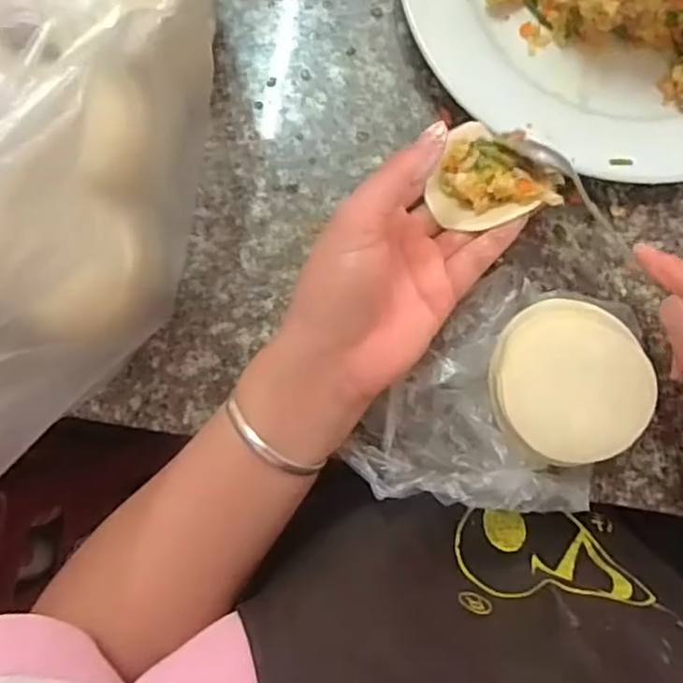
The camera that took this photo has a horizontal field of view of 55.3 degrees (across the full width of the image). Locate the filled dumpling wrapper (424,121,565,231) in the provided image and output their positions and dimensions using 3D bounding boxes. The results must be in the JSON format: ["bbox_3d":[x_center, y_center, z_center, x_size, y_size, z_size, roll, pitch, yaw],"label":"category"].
[{"bbox_3d":[0.069,-0.074,0.311,0.057,0.022,0.047,40,91,4],"label":"filled dumpling wrapper"}]

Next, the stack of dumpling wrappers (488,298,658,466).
[{"bbox_3d":[0.109,0.018,0.323,0.069,0.047,0.074,-6,88,3],"label":"stack of dumpling wrappers"}]

